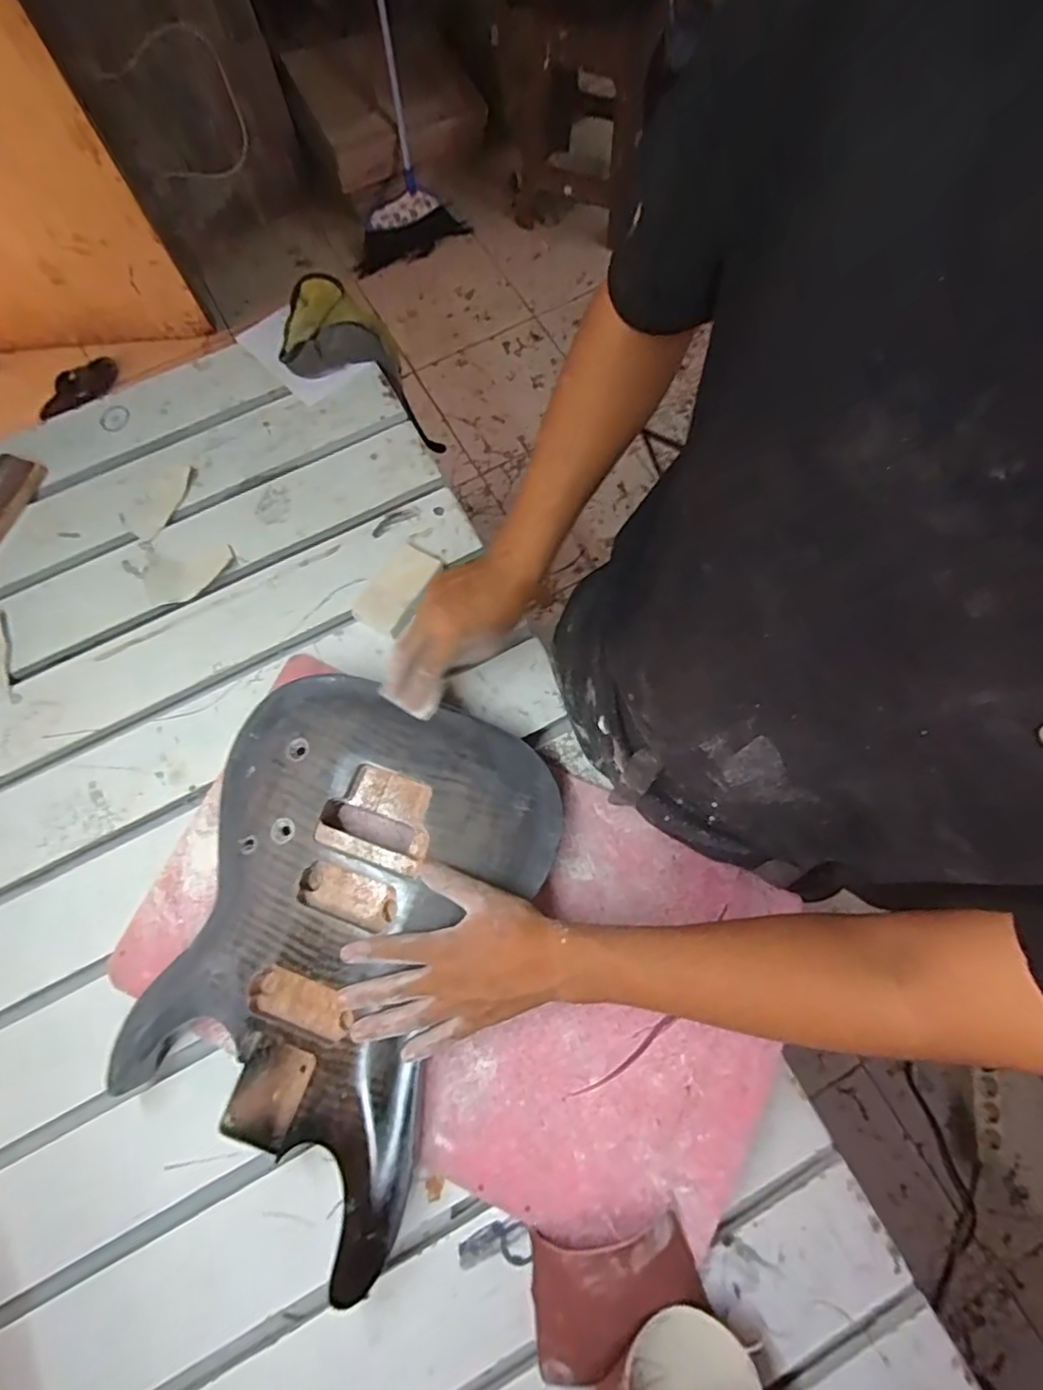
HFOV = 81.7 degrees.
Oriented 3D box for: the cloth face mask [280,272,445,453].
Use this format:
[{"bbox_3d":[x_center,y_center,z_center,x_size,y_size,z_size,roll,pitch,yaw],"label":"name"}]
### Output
[{"bbox_3d":[-0.202,-0.385,0.723,0.128,0.050,0.269,-30,74,-7],"label":"cloth face mask"}]

